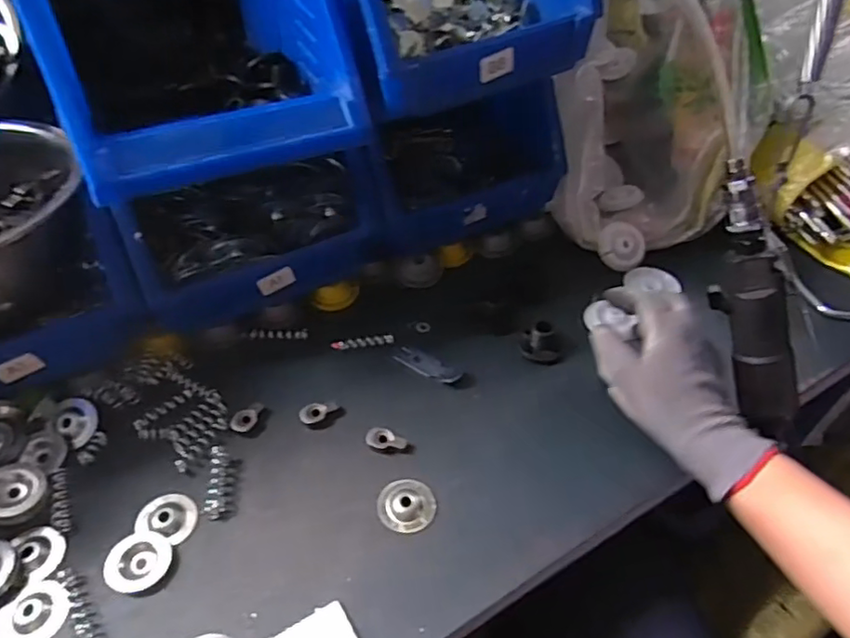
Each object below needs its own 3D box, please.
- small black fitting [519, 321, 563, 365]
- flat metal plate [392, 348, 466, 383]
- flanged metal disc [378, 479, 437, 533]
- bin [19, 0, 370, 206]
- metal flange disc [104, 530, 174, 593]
[{"bbox_3d":[0.101,0.021,0.524,0.036,0.021,0.032,11,47,9],"label":"small black fitting"},{"bbox_3d":[0.003,0.039,0.517,0.060,0.004,0.020,25,51,21],"label":"flat metal plate"},{"bbox_3d":[-0.012,0.131,0.428,0.040,0.004,0.038,1,46,-1],"label":"flanged metal disc"},{"bbox_3d":[-0.203,-0.246,0.485,0.195,0.142,0.338,-21,50,-20],"label":"bin"},{"bbox_3d":[-0.188,0.159,0.398,0.041,0.007,0.038,1,46,-1],"label":"metal flange disc"}]

